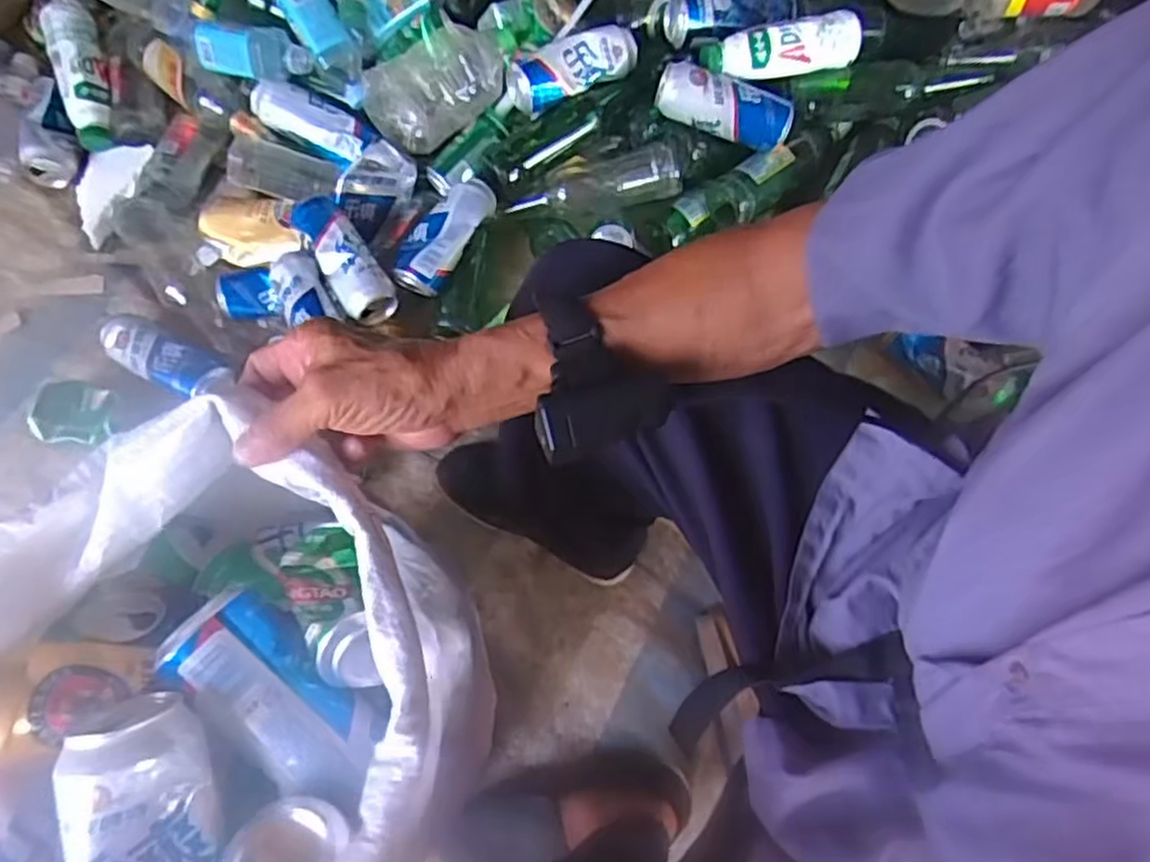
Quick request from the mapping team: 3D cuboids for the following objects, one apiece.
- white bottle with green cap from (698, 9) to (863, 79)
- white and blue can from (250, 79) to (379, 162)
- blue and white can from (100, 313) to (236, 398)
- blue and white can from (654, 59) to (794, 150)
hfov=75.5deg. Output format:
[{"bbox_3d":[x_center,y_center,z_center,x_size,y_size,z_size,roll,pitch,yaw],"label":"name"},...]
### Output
[{"bbox_3d":[0.264,-0.491,0.945,0.205,0.062,0.054,-15,70,-7],"label":"white bottle with green cap"},{"bbox_3d":[-0.344,-0.410,0.973,0.167,0.048,0.056,24,70,7],"label":"white and blue can"},{"bbox_3d":[-0.513,-0.088,0.932,0.183,0.053,0.067,28,70,9],"label":"blue and white can"},{"bbox_3d":[0.189,-0.411,0.940,0.171,0.065,0.062,13,69,-12],"label":"blue and white can"}]

